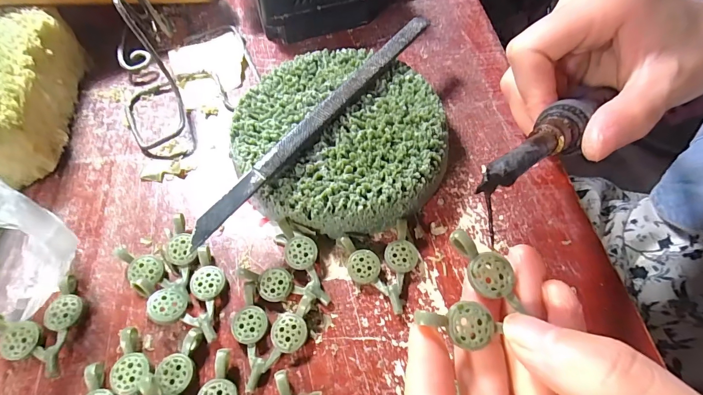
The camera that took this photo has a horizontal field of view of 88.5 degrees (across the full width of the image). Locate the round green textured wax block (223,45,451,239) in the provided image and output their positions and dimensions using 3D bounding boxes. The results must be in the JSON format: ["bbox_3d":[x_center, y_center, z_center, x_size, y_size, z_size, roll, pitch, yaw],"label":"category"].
[{"bbox_3d":[-0.006,-0.029,0.177,0.096,0.025,0.100,0,60,0],"label":"round green textured wax block"}]

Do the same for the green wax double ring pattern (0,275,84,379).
[{"bbox_3d":[-0.119,0.053,0.142,0.030,0.007,0.035,-38,67,-20],"label":"green wax double ring pattern"}]

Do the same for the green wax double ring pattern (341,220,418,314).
[{"bbox_3d":[0.014,0.030,0.152,0.029,0.009,0.035,-15,61,-9],"label":"green wax double ring pattern"}]

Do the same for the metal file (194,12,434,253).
[{"bbox_3d":[-0.012,-0.039,0.167,0.012,0.009,0.157,34,65,18],"label":"metal file"}]

